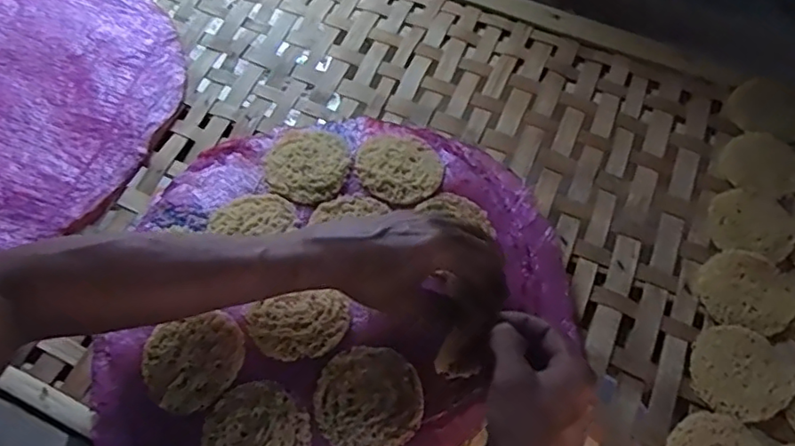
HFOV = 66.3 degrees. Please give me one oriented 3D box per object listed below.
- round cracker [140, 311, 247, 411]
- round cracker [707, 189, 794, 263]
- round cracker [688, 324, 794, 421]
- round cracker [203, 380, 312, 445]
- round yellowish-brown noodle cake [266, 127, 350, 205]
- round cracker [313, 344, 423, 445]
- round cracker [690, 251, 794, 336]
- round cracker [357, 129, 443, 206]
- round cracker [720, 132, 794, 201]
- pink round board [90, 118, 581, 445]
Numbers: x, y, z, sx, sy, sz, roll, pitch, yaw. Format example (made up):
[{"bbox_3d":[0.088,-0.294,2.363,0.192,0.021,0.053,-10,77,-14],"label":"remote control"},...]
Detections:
[{"bbox_3d":[-0.157,0.107,0.465,0.078,0.016,0.068,-5,63,-3],"label":"round cracker"},{"bbox_3d":[0.339,0.000,0.580,0.075,0.006,0.069,0,62,1],"label":"round cracker"},{"bbox_3d":[0.292,0.126,0.516,0.077,0.004,0.078,0,62,1],"label":"round cracker"},{"bbox_3d":[-0.103,0.156,0.438,0.075,0.010,0.074,0,63,-1],"label":"round cracker"},{"bbox_3d":[-0.082,-0.053,0.555,0.072,0.008,0.081,-11,63,-7],"label":"round yellowish-brown noodle cake"},{"bbox_3d":[-0.021,0.131,0.453,0.076,0.008,0.079,0,63,-1],"label":"round cracker"},{"bbox_3d":[0.314,0.064,0.551,0.076,0.009,0.078,0,62,1],"label":"round cracker"},{"bbox_3d":[0.002,-0.051,0.555,0.073,0.016,0.084,-23,65,-12],"label":"round cracker"},{"bbox_3d":[0.367,-0.060,0.610,0.074,0.006,0.075,0,62,1],"label":"round cracker"},{"bbox_3d":[-0.042,0.077,0.496,0.359,0.053,0.377,0,62,1],"label":"pink round board"}]

